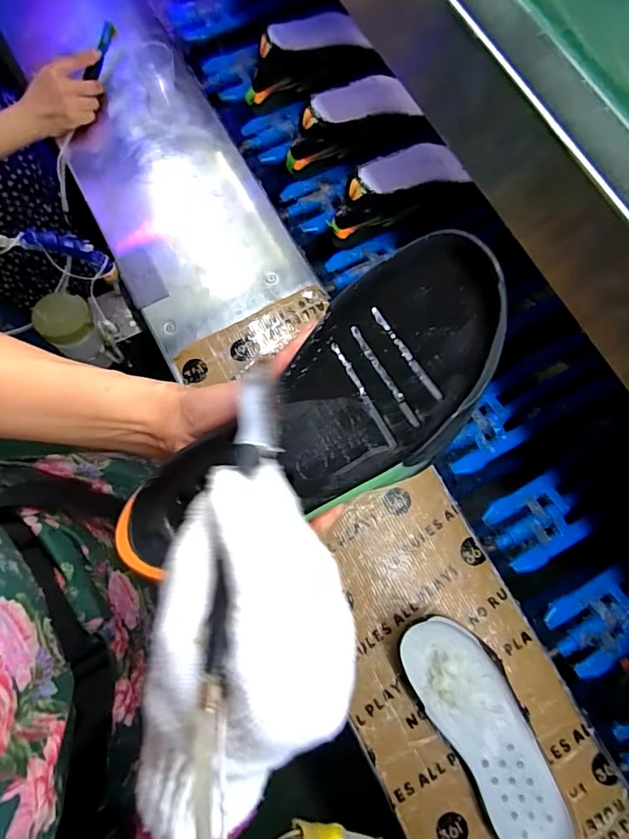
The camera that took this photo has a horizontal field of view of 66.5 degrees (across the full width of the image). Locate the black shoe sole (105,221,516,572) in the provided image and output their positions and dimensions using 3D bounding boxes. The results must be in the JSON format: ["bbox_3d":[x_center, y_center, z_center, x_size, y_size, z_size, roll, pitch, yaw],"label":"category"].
[{"bbox_3d":[-0.009,0.011,0.268,0.261,0.035,0.096,-36,77,13],"label":"black shoe sole"}]

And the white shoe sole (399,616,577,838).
[{"bbox_3d":[0.184,0.330,0.506,0.092,0.041,0.250,-31,77,-6],"label":"white shoe sole"}]

